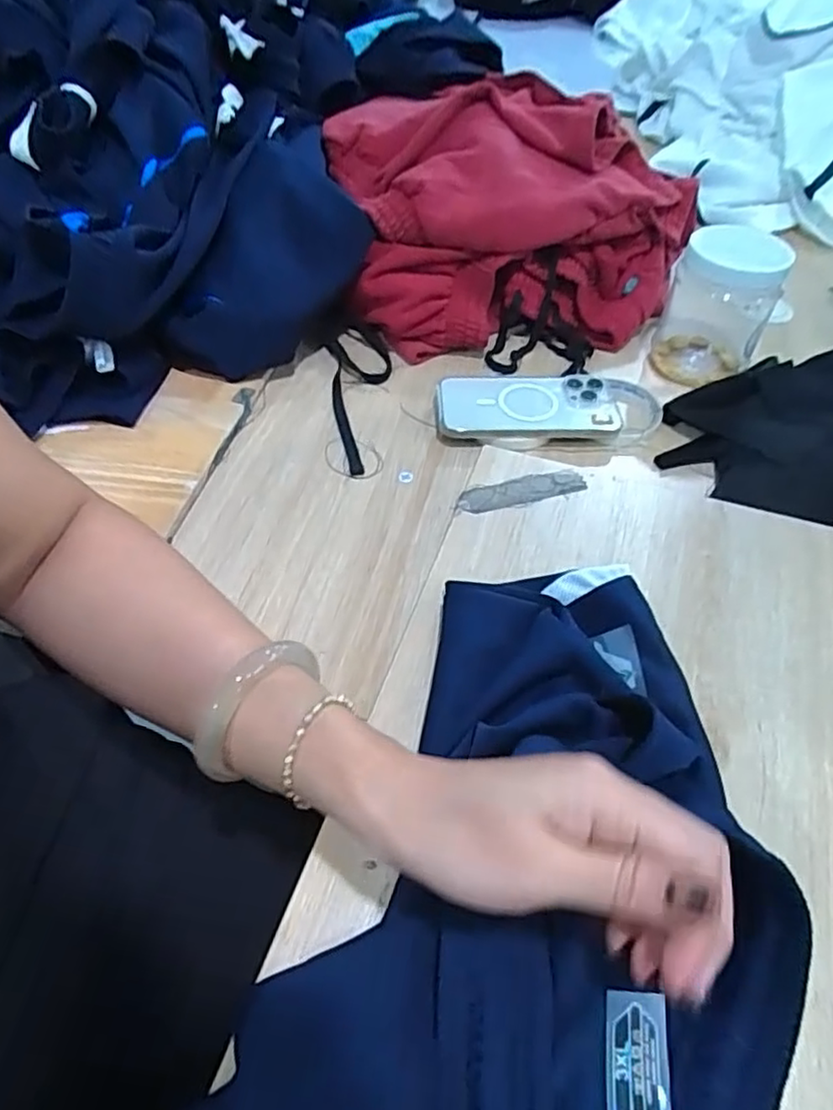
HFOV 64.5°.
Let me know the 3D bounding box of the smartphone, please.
[{"bbox_3d":[0.100,-0.136,0.602,0.159,0.010,0.077,0,58,0],"label":"smartphone"}]

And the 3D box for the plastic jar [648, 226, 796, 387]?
[{"bbox_3d":[0.293,-0.243,0.637,0.094,0.121,0.086,16,50,11],"label":"plastic jar"}]

